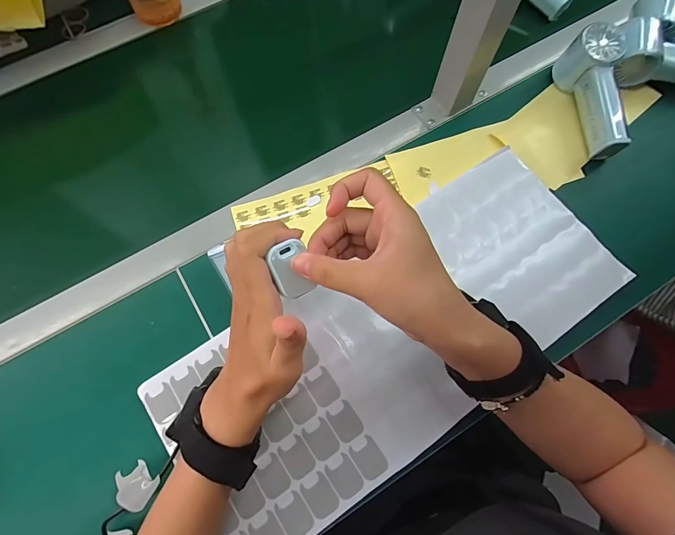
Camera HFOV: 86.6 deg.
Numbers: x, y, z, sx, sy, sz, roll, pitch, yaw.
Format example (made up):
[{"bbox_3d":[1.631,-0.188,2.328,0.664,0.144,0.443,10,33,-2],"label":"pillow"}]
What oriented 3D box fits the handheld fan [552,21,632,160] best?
[{"bbox_3d":[0.308,-0.210,0.428,0.055,0.056,0.147,1,71,1],"label":"handheld fan"}]

